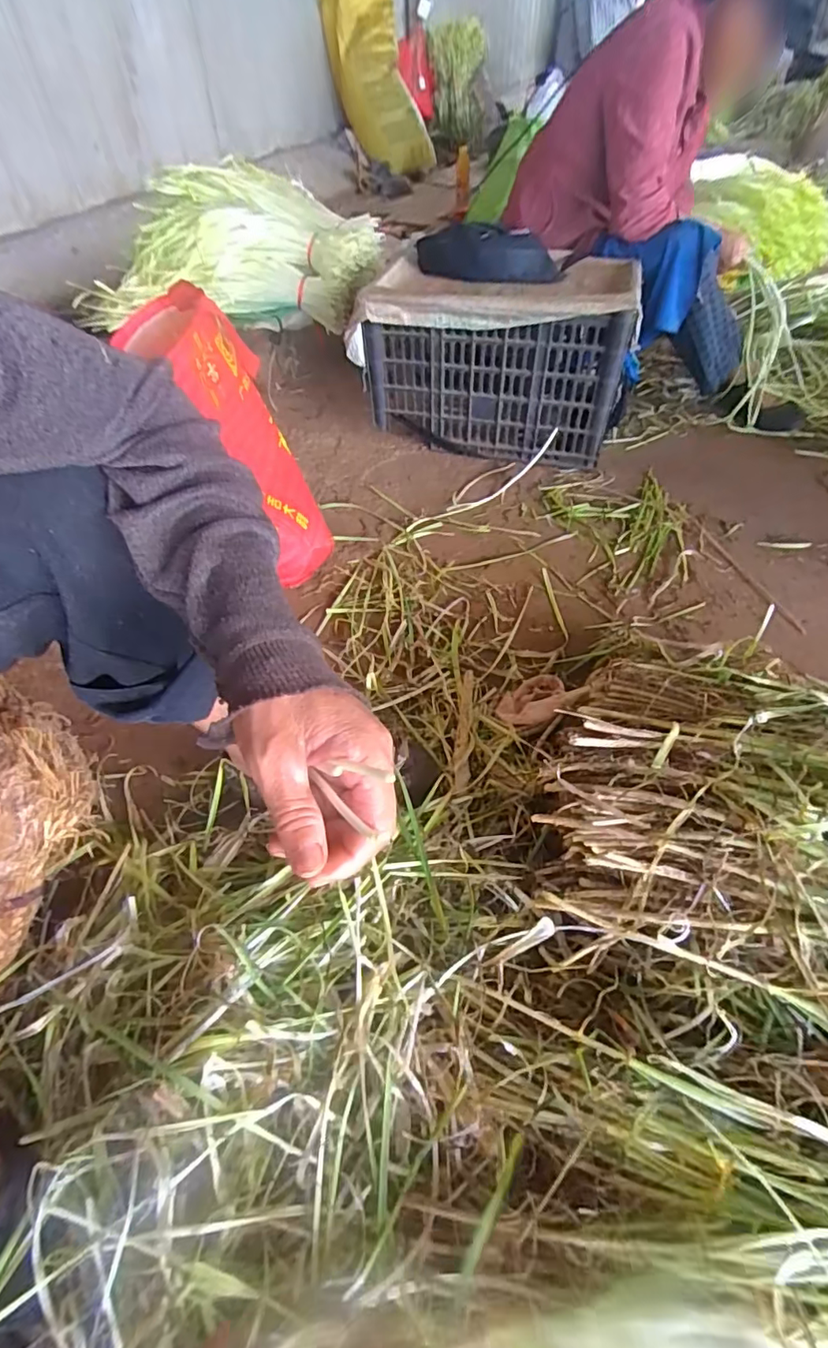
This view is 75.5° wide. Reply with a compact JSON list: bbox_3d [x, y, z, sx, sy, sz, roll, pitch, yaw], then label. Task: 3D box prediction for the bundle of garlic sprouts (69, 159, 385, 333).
[{"bbox_3d":[-0.400,-0.951,1.208,0.641,0.260,0.259,-2,51,0],"label":"bundle of garlic sprouts"}]

